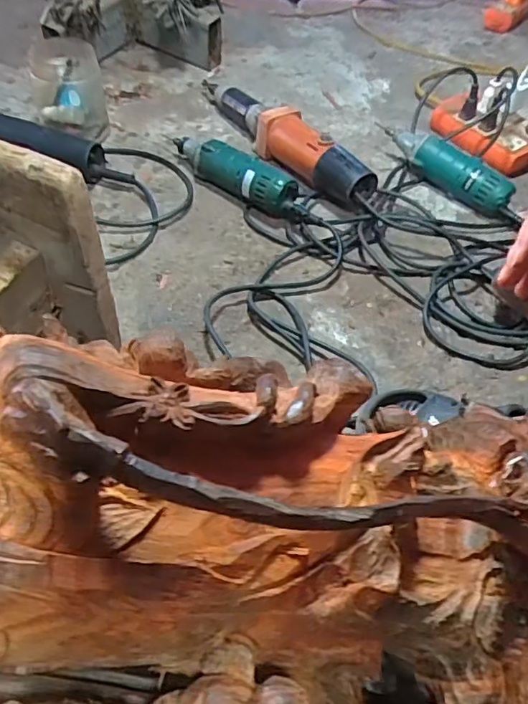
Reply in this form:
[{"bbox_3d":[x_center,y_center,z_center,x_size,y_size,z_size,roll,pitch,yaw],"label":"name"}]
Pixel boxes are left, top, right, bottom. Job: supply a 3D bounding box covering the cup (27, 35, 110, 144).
[{"bbox_3d":[-0.279,-0.376,0.790,0.086,0.121,0.105,-8,51,-13],"label":"cup"}]

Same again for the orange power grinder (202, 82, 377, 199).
[{"bbox_3d":[0.011,-0.335,0.816,0.066,0.068,0.383,-25,56,-23],"label":"orange power grinder"}]

